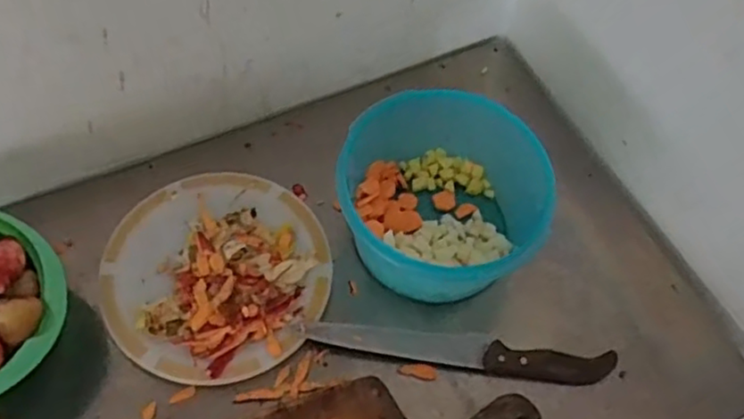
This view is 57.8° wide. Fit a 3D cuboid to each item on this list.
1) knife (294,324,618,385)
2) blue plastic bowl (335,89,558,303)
[{"bbox_3d":[0.082,0.132,0.645,0.292,0.025,0.037,10,60,2],"label":"knife"},{"bbox_3d":[0.066,-0.006,0.659,0.197,0.108,0.192,2,60,-3],"label":"blue plastic bowl"}]

